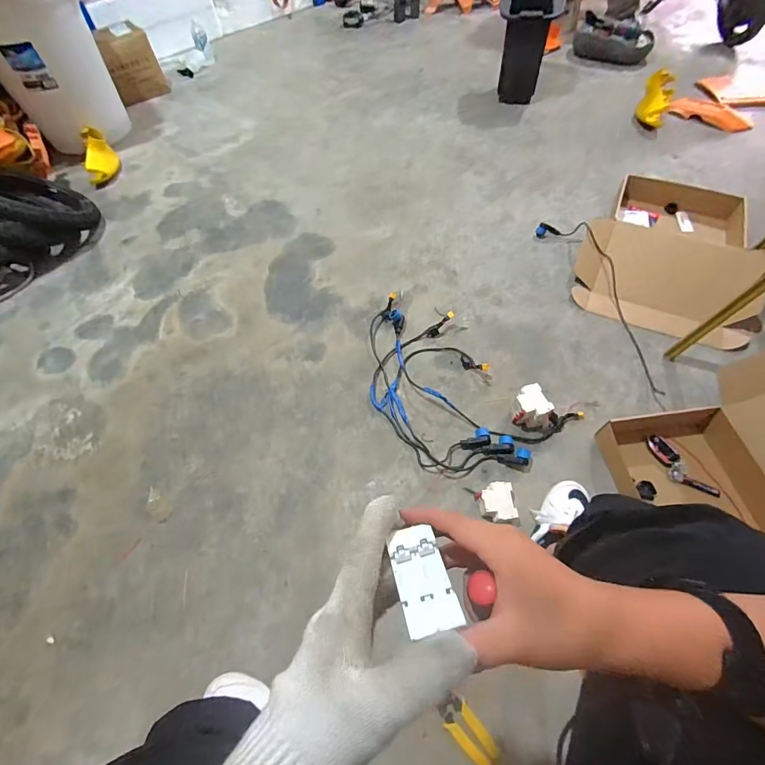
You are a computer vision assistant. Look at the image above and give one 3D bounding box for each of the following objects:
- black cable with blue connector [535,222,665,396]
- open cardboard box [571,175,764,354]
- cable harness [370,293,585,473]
[{"bbox_3d":[0.673,-0.271,1.161,0.147,0.072,0.706,-15,60,-7],"label":"black cable with blue connector"},{"bbox_3d":[0.906,-0.424,1.233,0.522,0.113,0.627,18,61,12],"label":"open cardboard box"},{"bbox_3d":[0.153,-0.002,0.999,0.557,0.073,0.357,38,67,21],"label":"cable harness"}]

